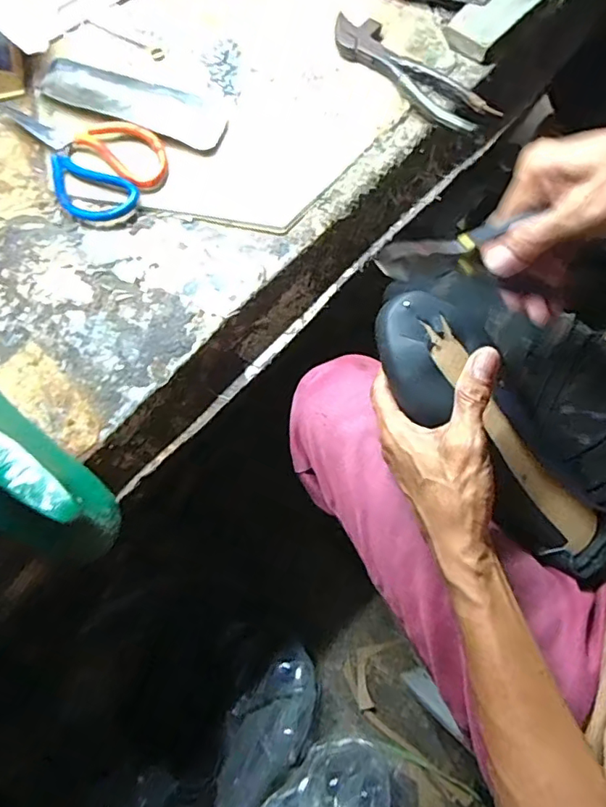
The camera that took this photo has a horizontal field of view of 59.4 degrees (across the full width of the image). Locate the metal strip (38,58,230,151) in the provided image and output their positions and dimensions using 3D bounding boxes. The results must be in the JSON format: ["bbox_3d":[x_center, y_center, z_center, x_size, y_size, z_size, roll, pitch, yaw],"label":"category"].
[{"bbox_3d":[-0.168,-0.296,0.521,0.190,0.008,0.051,21,76,8],"label":"metal strip"}]

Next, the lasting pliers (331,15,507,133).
[{"bbox_3d":[0.099,-0.309,0.496,0.045,0.021,0.179,-42,77,-9],"label":"lasting pliers"}]

